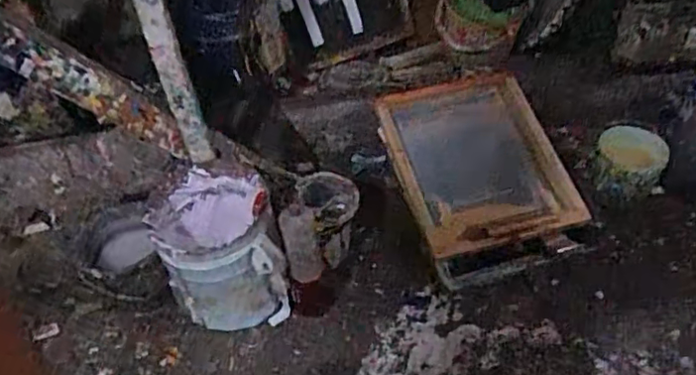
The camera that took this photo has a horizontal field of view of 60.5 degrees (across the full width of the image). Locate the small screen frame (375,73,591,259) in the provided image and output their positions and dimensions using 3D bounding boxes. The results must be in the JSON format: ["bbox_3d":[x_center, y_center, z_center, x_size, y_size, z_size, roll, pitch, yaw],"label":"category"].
[{"bbox_3d":[0.374,-0.081,1.760,0.444,0.104,0.556,-21,70,2],"label":"small screen frame"}]

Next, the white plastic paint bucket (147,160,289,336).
[{"bbox_3d":[-0.318,0.167,1.521,0.284,0.338,0.279,-14,44,-8],"label":"white plastic paint bucket"}]

